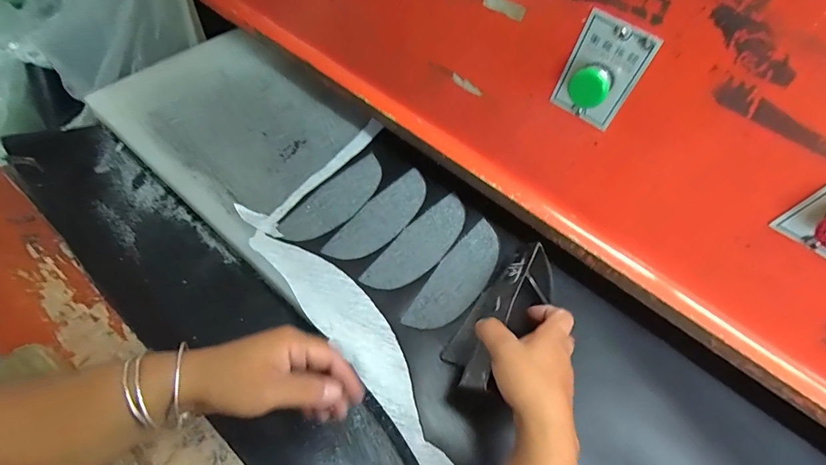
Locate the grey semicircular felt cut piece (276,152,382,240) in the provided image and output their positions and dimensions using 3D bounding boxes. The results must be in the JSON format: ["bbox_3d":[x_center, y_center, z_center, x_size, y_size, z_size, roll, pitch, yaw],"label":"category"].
[{"bbox_3d":[-0.102,-0.043,0.546,0.061,0.005,0.171,39,63,14],"label":"grey semicircular felt cut piece"}]

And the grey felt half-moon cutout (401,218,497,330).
[{"bbox_3d":[0.060,0.056,0.507,0.058,0.005,0.176,36,60,11],"label":"grey felt half-moon cutout"}]

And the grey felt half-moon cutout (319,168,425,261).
[{"bbox_3d":[-0.039,-0.021,0.540,0.059,0.005,0.172,35,63,13],"label":"grey felt half-moon cutout"}]

